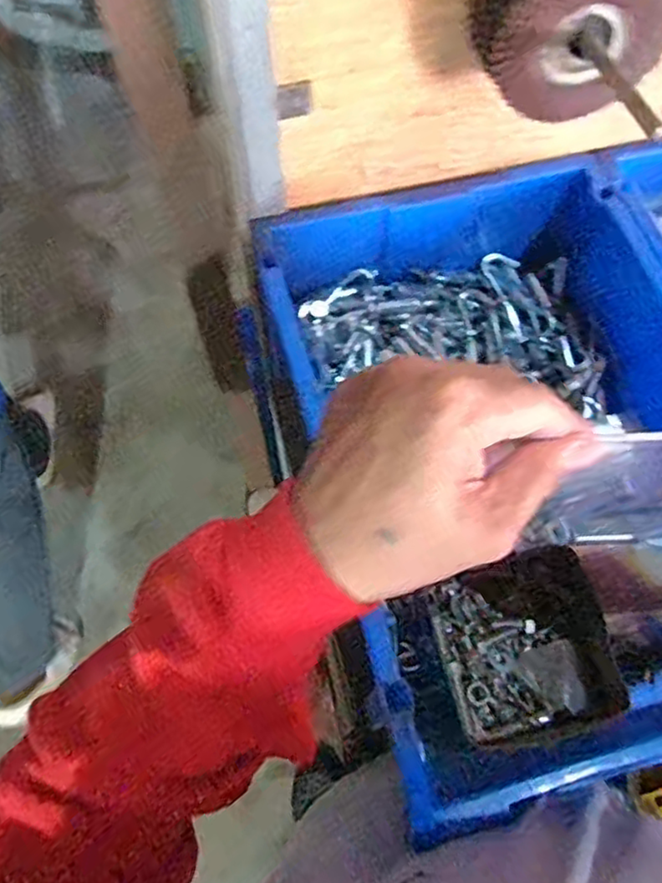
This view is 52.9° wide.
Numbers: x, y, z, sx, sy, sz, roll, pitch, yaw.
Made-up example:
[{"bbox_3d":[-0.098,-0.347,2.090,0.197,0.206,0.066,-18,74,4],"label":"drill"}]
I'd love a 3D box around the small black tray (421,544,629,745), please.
[{"bbox_3d":[0.135,0.141,0.465,0.115,0.022,0.117,-14,66,-7],"label":"small black tray"}]

